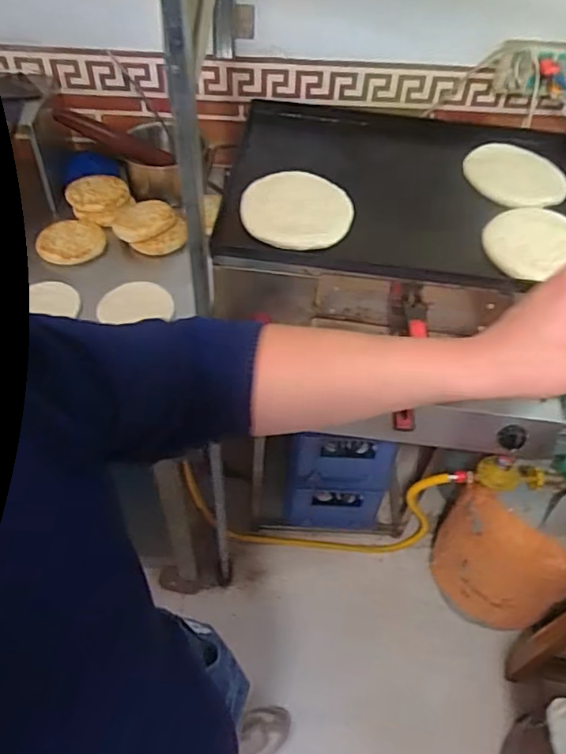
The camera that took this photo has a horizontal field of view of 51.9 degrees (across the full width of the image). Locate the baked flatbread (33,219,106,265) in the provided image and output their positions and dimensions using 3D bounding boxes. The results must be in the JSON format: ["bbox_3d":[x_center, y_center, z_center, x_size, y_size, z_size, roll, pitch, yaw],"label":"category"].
[{"bbox_3d":[-0.432,-0.276,1.185,0.132,0.020,0.119,-11,53,-13],"label":"baked flatbread"}]

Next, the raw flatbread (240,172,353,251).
[{"bbox_3d":[0.026,-0.294,1.014,0.184,0.018,0.196,2,51,-3],"label":"raw flatbread"}]

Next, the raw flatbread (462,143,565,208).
[{"bbox_3d":[0.451,-0.394,1.131,0.167,0.016,0.210,-19,52,-12],"label":"raw flatbread"}]

